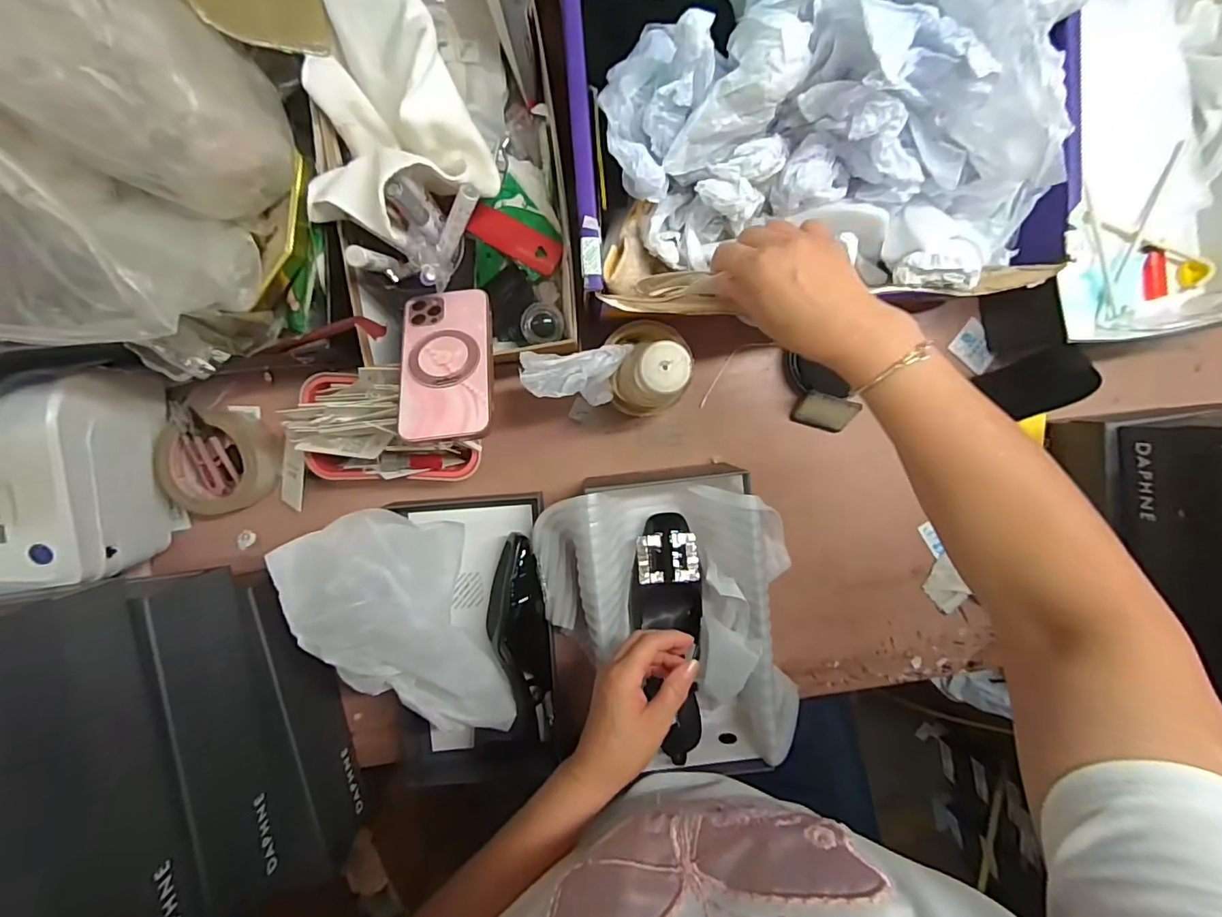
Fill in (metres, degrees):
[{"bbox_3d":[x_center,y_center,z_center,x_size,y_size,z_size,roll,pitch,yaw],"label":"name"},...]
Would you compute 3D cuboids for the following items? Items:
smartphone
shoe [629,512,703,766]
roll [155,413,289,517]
[{"bbox_3d":[-0.136,-0.082,0.442,0.075,0.011,0.143,-7,64,-2],"label":"smartphone"},{"bbox_3d":[0.060,0.177,0.551,0.072,0.048,0.233,-4,84,-2],"label":"shoe"},{"bbox_3d":[-0.397,0.005,0.542,0.103,0.046,0.096,0,96,-3],"label":"roll"}]

